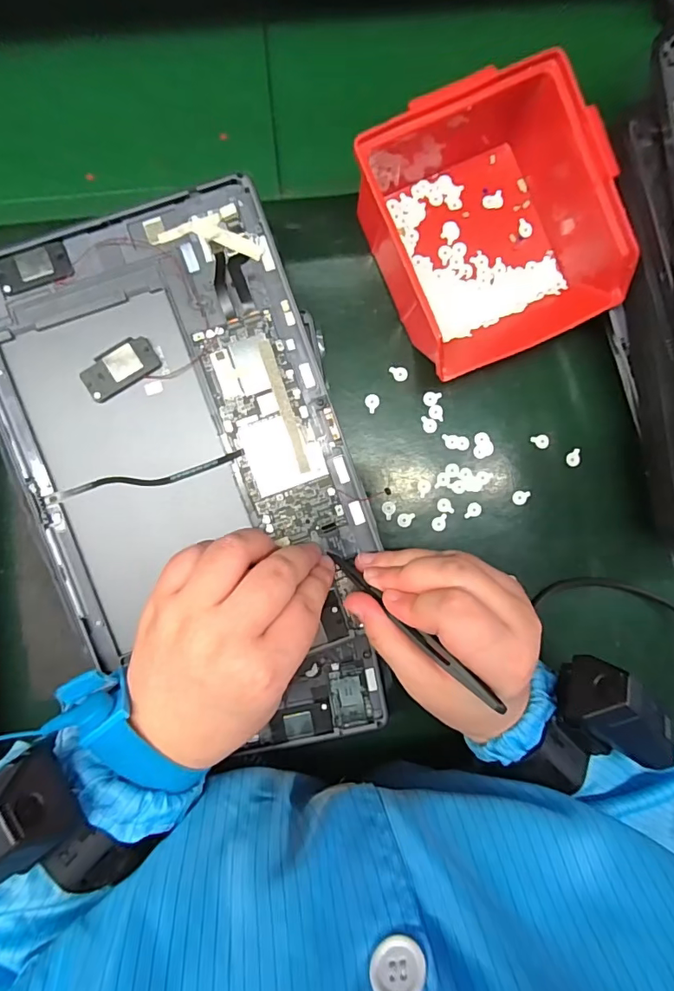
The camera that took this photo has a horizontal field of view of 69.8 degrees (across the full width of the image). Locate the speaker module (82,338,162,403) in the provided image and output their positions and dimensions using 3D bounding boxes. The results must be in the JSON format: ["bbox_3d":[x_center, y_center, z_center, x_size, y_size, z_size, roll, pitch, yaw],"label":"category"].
[{"bbox_3d":[-0.116,-0.068,0.258,0.040,0.005,0.020,-32,90,-4],"label":"speaker module"}]

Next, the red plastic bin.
[{"bbox_3d":[0.087,-0.158,0.284,0.126,0.075,0.149,-27,90,-4],"label":"red plastic bin"}]

